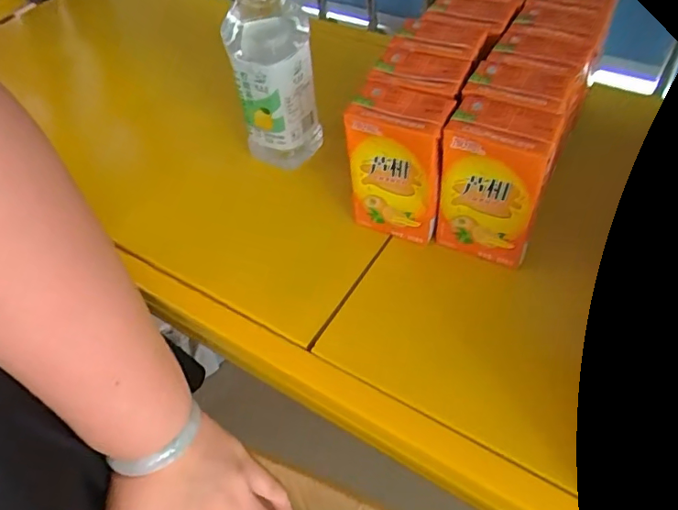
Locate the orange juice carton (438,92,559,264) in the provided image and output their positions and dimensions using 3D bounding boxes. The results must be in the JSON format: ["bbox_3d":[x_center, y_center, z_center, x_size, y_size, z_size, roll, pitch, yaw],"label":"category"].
[{"bbox_3d":[0.106,-0.047,0.354,0.067,0.106,0.038,21,56,22],"label":"orange juice carton"}]

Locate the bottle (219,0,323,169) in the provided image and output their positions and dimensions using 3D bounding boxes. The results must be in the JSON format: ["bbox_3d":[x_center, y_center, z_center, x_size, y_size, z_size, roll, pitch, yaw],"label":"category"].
[{"bbox_3d":[-0.056,-0.155,0.426,0.067,0.162,0.073,-13,51,-4],"label":"bottle"}]

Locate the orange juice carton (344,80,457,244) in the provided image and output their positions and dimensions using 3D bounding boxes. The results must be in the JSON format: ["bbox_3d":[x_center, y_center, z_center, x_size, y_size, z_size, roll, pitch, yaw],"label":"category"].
[{"bbox_3d":[0.045,-0.065,0.378,0.069,0.102,0.042,26,58,25],"label":"orange juice carton"}]

